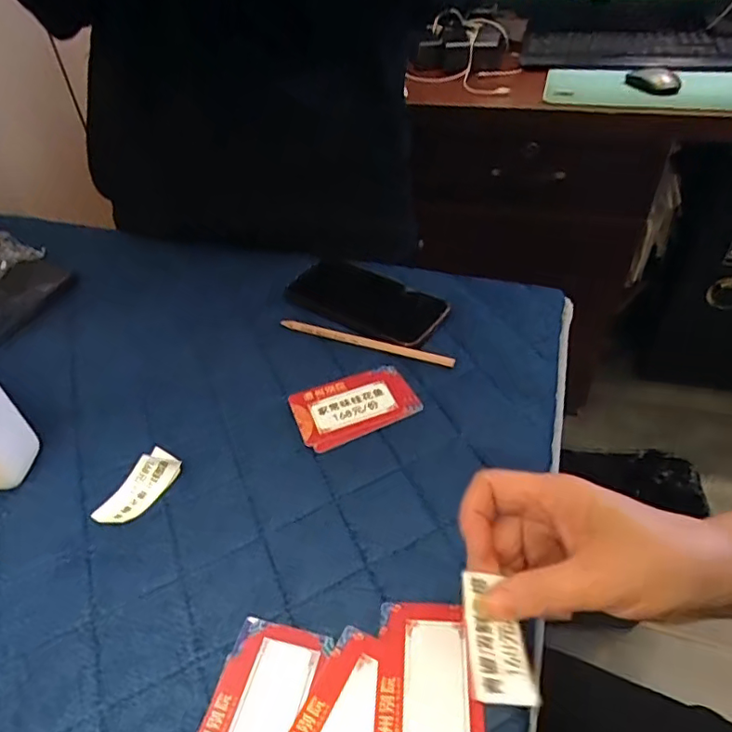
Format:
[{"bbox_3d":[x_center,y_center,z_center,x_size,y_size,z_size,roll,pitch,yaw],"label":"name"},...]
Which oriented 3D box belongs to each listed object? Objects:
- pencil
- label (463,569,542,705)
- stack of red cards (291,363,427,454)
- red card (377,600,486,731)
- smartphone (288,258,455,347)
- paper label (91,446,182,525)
[{"bbox_3d":[-0.002,-0.023,0.476,0.162,0.008,0.010,14,46,19],"label":"pencil"},{"bbox_3d":[0.059,0.122,0.248,0.026,0.006,0.057,8,34,-2],"label":"label"},{"bbox_3d":[-0.009,0.031,0.424,0.091,0.007,0.056,-18,44,-15],"label":"stack of red cards"},{"bbox_3d":[0.032,0.164,0.280,0.052,0.004,0.084,1,43,5],"label":"red card"},{"bbox_3d":[0.001,-0.064,0.511,0.142,0.012,0.070,26,59,22],"label":"smartphone"},{"bbox_3d":[-0.156,0.084,0.376,0.024,0.020,0.061,29,65,31],"label":"paper label"}]

